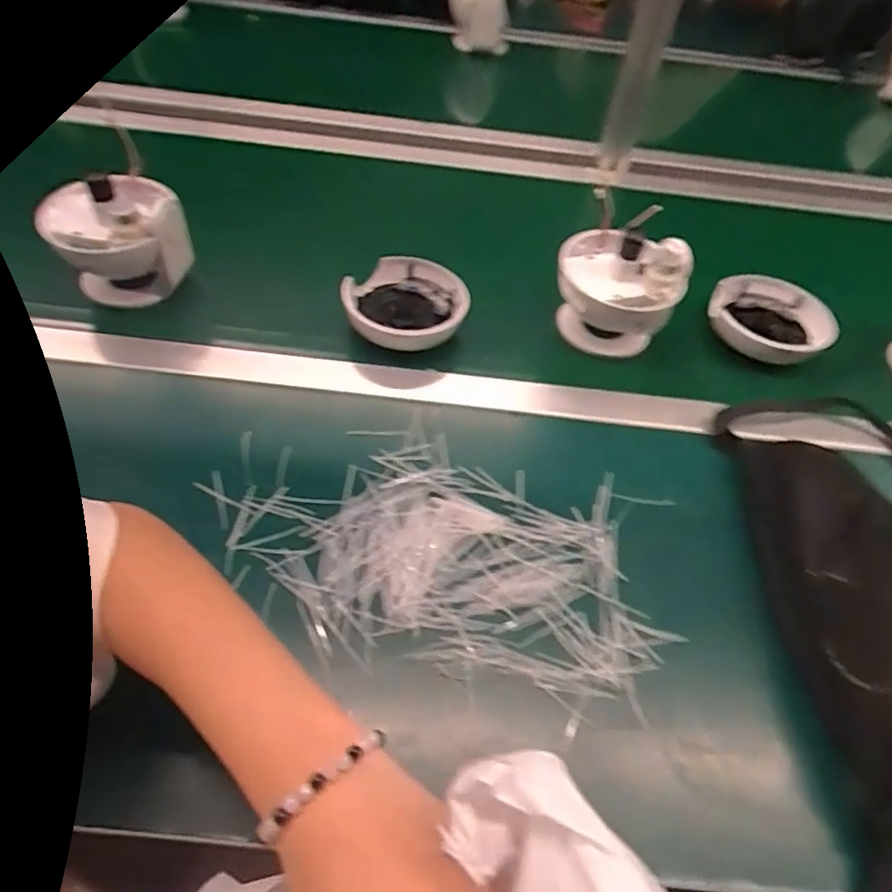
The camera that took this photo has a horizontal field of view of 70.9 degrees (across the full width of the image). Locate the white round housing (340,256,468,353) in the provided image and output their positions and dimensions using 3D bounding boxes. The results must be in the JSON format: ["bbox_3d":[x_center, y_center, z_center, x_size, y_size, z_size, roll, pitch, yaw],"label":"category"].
[{"bbox_3d":[-0.039,-0.140,0.616,0.116,0.039,0.116,3,52,-4],"label":"white round housing"}]

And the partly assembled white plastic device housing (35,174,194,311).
[{"bbox_3d":[-0.303,-0.198,0.597,0.093,0.099,0.099,3,52,-4],"label":"partly assembled white plastic device housing"}]

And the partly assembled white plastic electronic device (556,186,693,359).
[{"bbox_3d":[0.173,-0.164,0.629,0.118,0.123,0.117,21,53,10],"label":"partly assembled white plastic electronic device"}]

